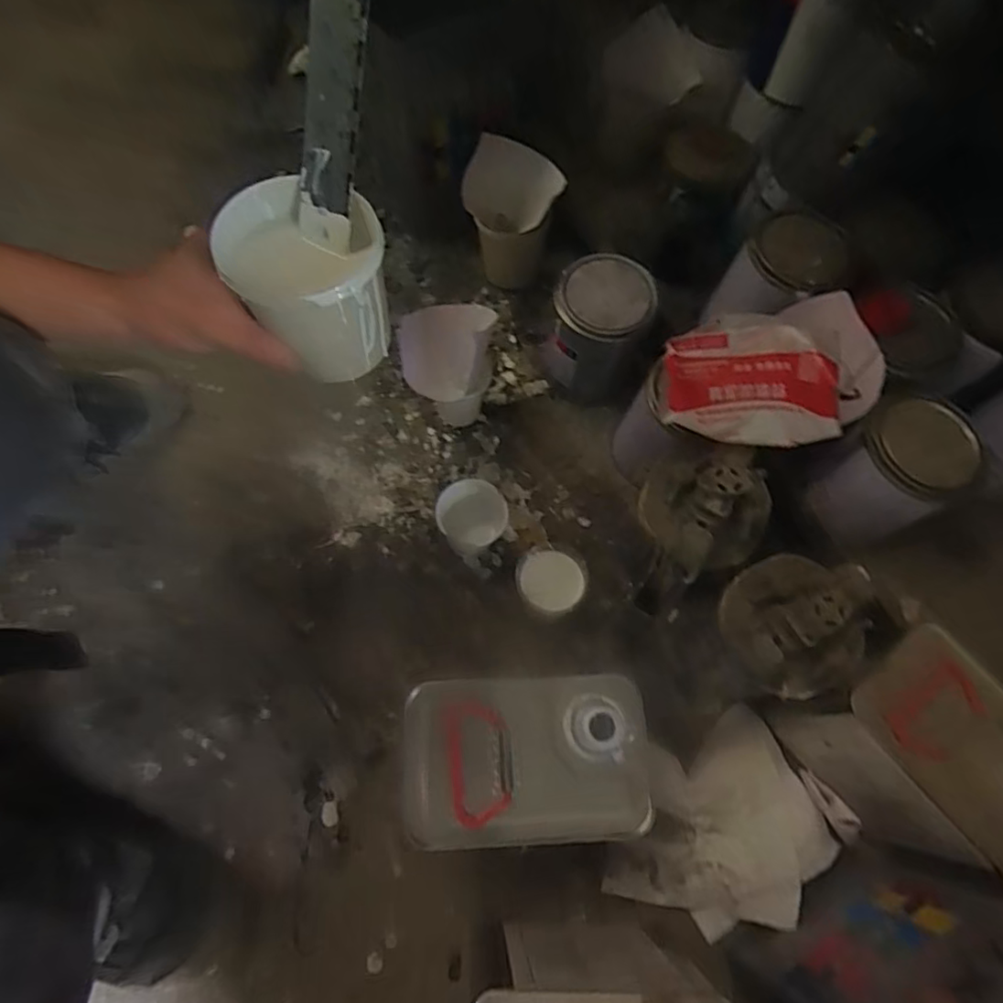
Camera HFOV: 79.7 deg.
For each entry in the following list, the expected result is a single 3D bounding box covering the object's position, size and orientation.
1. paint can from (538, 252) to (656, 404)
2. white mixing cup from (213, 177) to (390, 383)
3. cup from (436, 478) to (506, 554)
[{"bbox_3d":[0.105,-0.187,0.673,0.099,0.136,0.107,0,69,-1],"label":"paint can"},{"bbox_3d":[-0.111,-0.131,0.362,0.083,0.085,0.088,0,69,-1],"label":"white mixing cup"},{"bbox_3d":[-0.030,0.018,0.628,0.069,0.076,0.056,7,70,2],"label":"cup"}]

